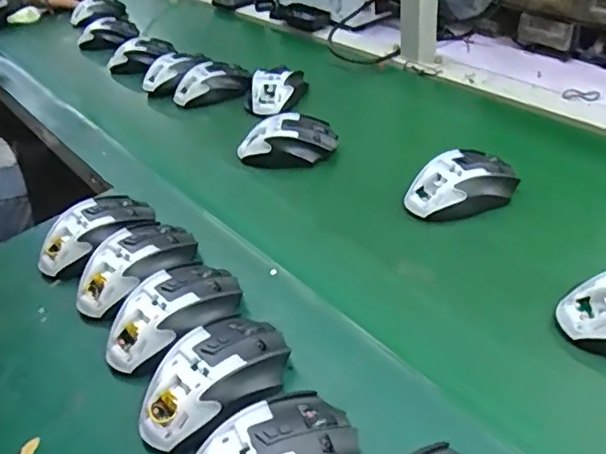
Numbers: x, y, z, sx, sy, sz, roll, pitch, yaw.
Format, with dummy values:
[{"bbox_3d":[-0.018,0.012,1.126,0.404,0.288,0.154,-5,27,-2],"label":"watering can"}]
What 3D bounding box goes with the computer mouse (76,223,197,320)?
[{"bbox_3d":[-0.153,0.034,0.525,0.116,0.039,0.081,-27,42,-22],"label":"computer mouse"}]

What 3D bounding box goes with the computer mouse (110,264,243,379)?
[{"bbox_3d":[-0.102,0.071,0.466,0.076,0.039,0.114,19,46,30],"label":"computer mouse"}]

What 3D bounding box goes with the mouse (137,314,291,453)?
[{"bbox_3d":[-0.064,0.107,0.411,0.080,0.039,0.115,21,47,31],"label":"mouse"}]

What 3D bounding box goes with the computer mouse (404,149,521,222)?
[{"bbox_3d":[0.156,-0.042,0.570,0.103,0.034,0.065,-22,41,-17],"label":"computer mouse"}]

